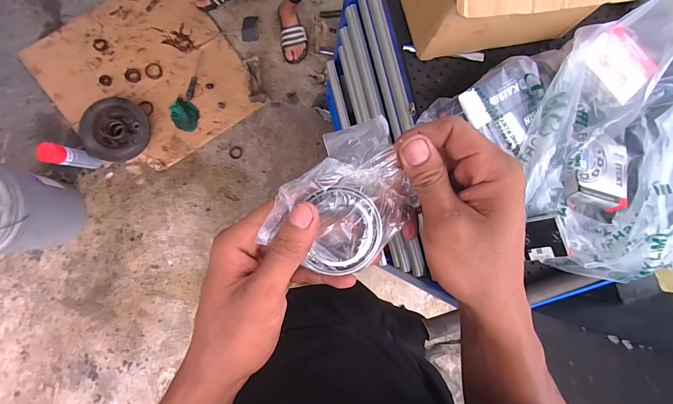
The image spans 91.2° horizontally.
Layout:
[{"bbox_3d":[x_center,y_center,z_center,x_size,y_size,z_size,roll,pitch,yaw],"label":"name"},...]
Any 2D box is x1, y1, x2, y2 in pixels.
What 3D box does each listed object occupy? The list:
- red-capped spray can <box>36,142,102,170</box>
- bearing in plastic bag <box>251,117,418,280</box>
[{"bbox_3d":[-0.956,-0.158,1.197,0.054,0.243,0.072,21,83,-5],"label":"red-capped spray can"},{"bbox_3d":[0.008,0.002,0.222,0.078,0.031,0.099,43,84,-3],"label":"bearing in plastic bag"}]

